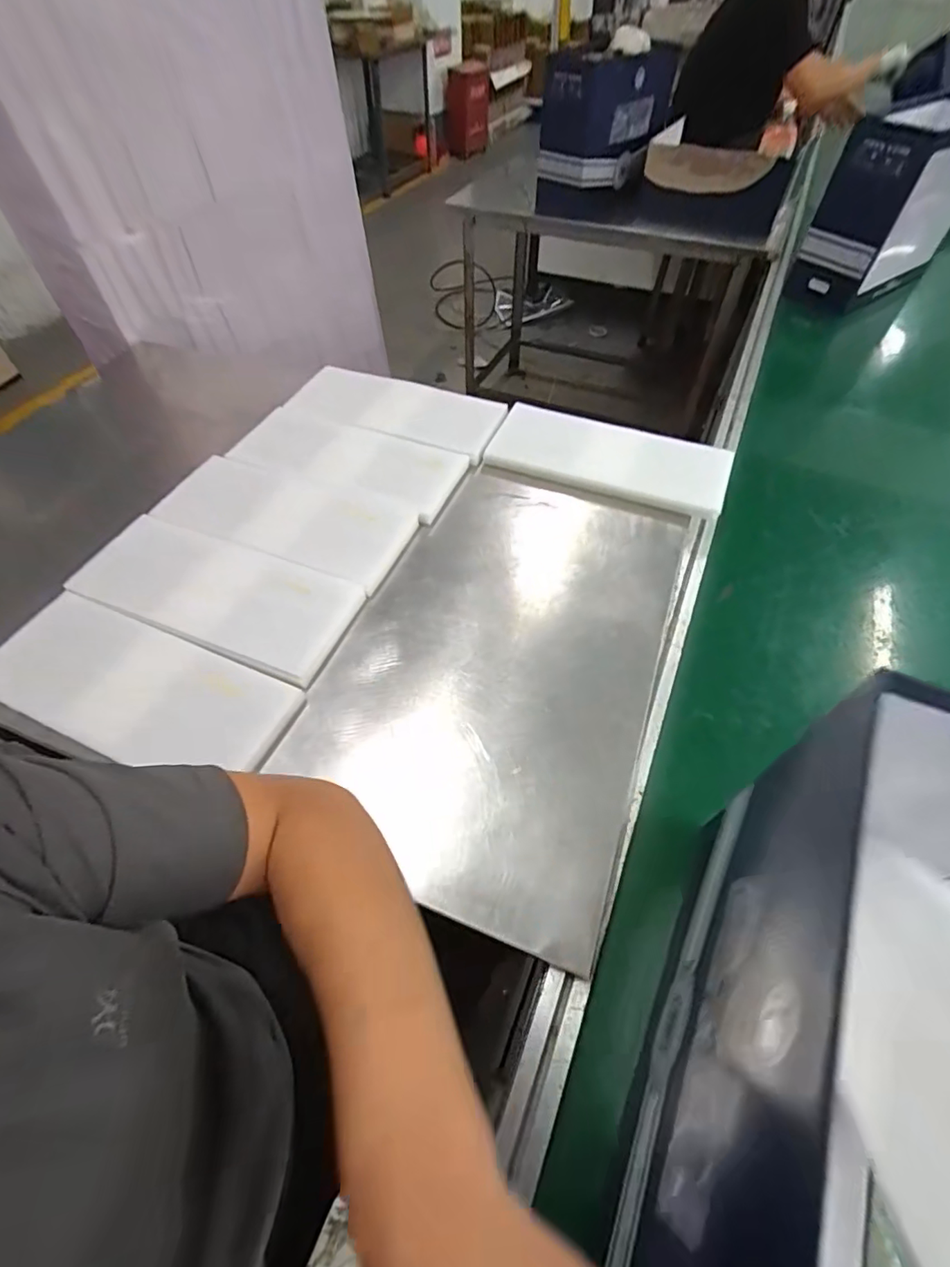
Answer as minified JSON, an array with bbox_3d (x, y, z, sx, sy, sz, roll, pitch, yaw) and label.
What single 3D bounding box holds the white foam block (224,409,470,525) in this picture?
[{"bbox_3d":[-0.211,-0.306,0.882,0.377,0.030,0.173,23,56,16],"label":"white foam block"}]

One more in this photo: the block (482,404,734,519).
[{"bbox_3d":[0.216,-0.300,0.886,0.401,0.041,0.172,19,55,13],"label":"block"}]

